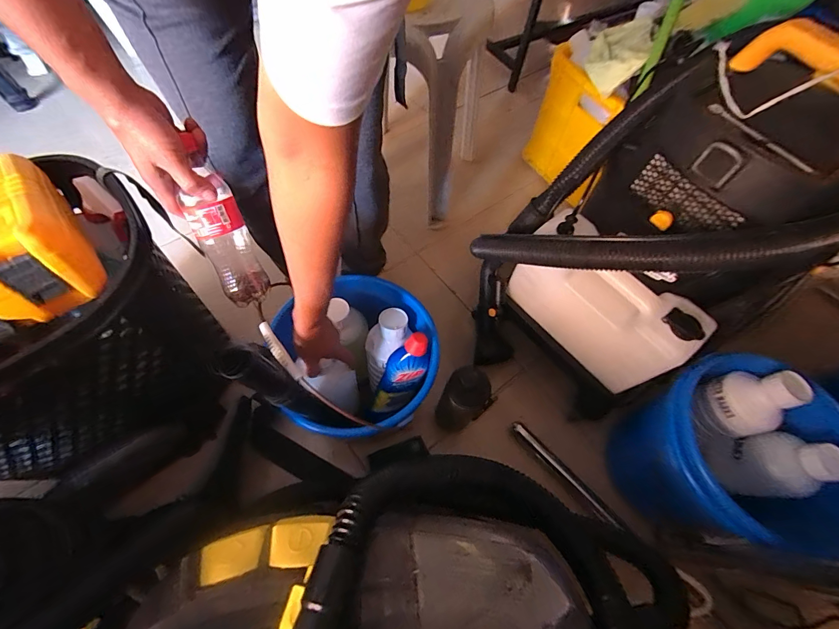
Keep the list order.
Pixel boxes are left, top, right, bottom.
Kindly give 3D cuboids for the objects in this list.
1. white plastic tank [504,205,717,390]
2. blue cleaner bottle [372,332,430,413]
[{"bbox_3d":[0.302,-0.022,0.627,0.100,0.186,0.284,-36,70,-19],"label":"white plastic tank"},{"bbox_3d":[-0.030,0.103,0.605,0.060,0.184,0.051,34,40,14],"label":"blue cleaner bottle"}]

